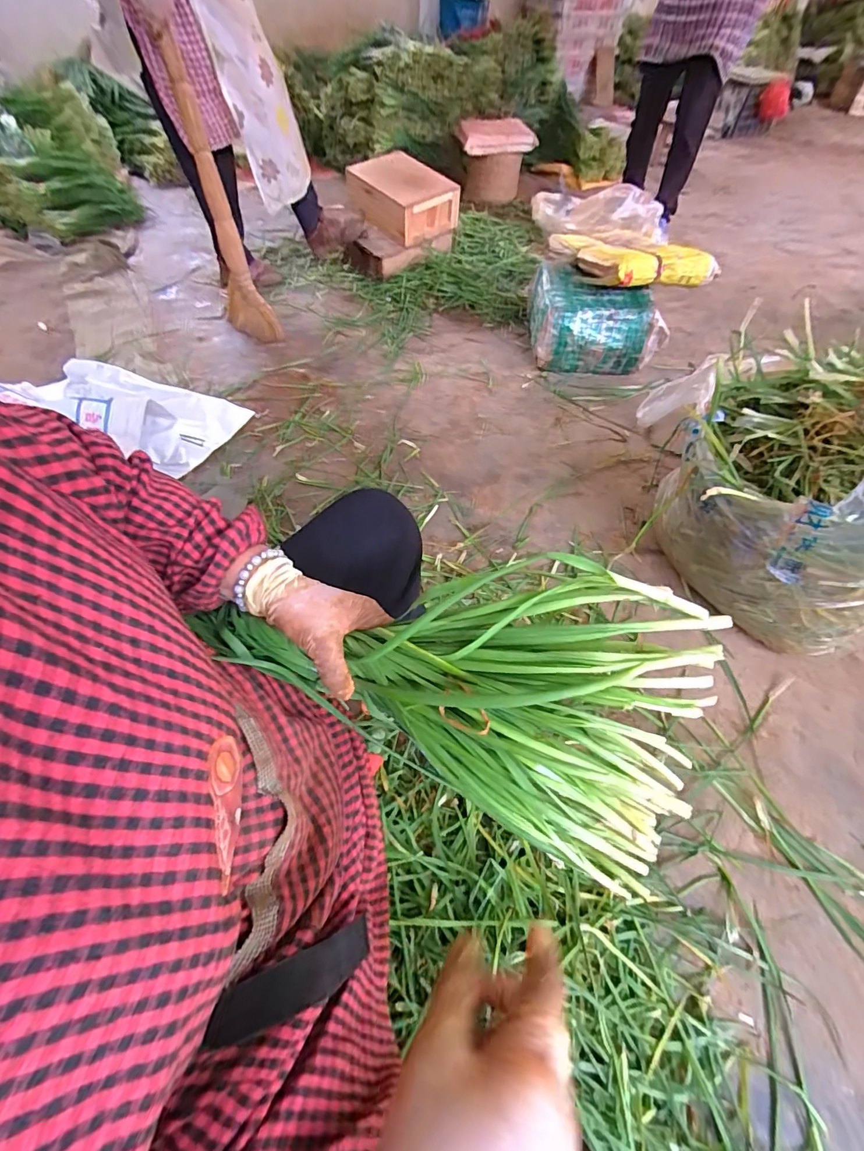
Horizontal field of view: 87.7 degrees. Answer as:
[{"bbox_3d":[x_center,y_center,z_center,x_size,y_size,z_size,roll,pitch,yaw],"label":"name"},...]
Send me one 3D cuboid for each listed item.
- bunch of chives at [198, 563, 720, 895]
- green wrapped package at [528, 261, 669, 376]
[{"bbox_3d":[0.005,0.055,0.341,0.379,0.157,0.151,26,56,13],"label":"bunch of chives"},{"bbox_3d":[0.540,-0.837,1.501,0.427,0.218,0.291,9,55,2],"label":"green wrapped package"}]

